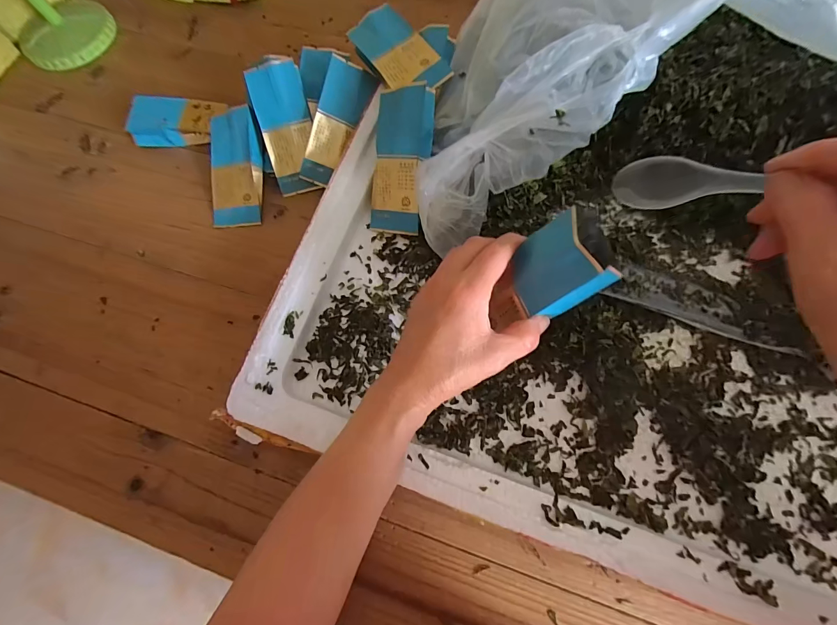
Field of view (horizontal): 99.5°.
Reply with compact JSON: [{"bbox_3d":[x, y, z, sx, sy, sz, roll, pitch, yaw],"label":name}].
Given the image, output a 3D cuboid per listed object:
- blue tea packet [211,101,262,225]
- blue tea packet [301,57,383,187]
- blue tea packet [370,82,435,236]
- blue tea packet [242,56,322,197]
[{"bbox_3d":[-0.203,-0.159,0.393,0.054,0.012,0.127,-2,90,1],"label":"blue tea packet"},{"bbox_3d":[-0.088,-0.199,0.378,0.048,0.008,0.125,19,98,-22],"label":"blue tea packet"},{"bbox_3d":[-0.017,-0.139,0.331,0.052,0.019,0.128,12,112,6],"label":"blue tea packet"},{"bbox_3d":[-0.146,-0.200,0.384,0.057,0.014,0.134,-6,105,0],"label":"blue tea packet"}]

